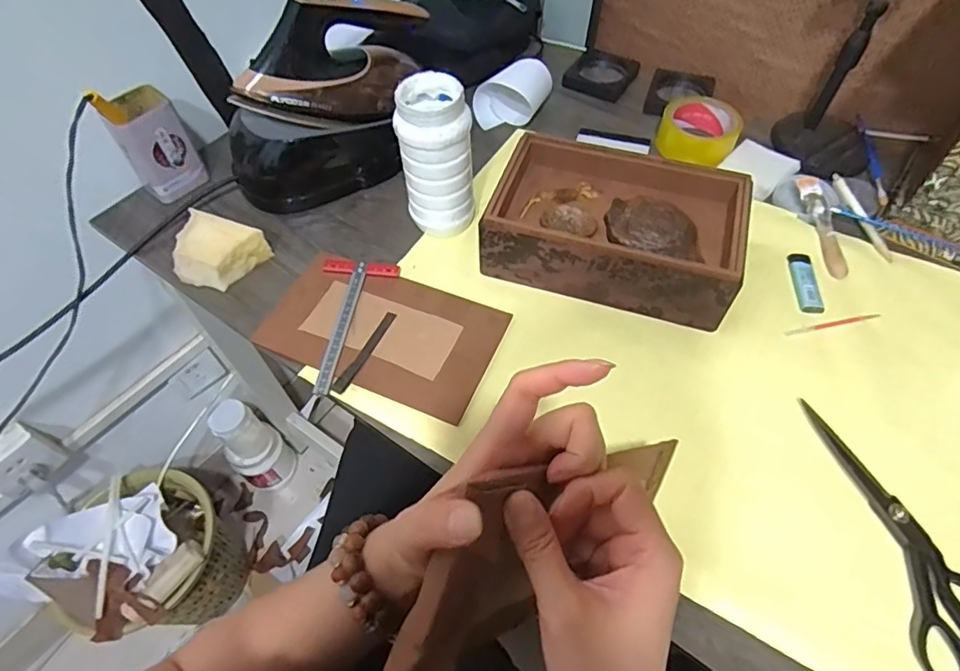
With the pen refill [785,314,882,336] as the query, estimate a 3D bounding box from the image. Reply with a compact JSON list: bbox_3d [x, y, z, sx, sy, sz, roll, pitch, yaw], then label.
[{"bbox_3d":[0.369,-0.012,0.566,0.108,0.004,0.007,-11,56,-6],"label":"pen refill"}]

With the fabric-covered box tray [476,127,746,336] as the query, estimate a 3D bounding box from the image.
[{"bbox_3d":[0.147,-0.123,0.598,0.256,0.078,0.168,15,58,11],"label":"fabric-covered box tray"}]

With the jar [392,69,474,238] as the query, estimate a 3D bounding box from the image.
[{"bbox_3d":[-0.047,-0.193,0.595,0.074,0.164,0.072,-1,56,1],"label":"jar"}]

